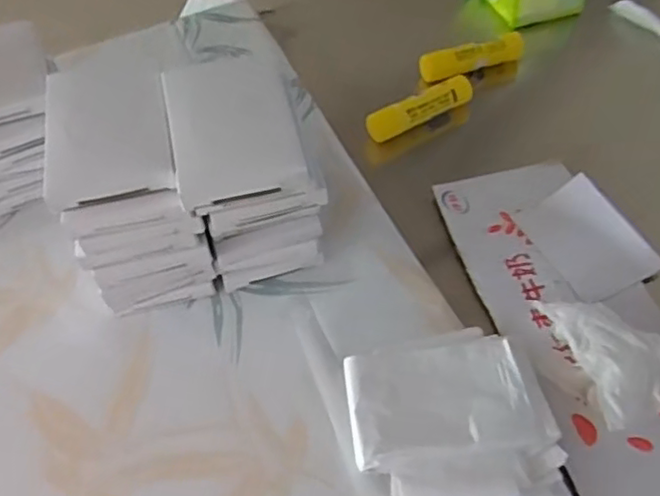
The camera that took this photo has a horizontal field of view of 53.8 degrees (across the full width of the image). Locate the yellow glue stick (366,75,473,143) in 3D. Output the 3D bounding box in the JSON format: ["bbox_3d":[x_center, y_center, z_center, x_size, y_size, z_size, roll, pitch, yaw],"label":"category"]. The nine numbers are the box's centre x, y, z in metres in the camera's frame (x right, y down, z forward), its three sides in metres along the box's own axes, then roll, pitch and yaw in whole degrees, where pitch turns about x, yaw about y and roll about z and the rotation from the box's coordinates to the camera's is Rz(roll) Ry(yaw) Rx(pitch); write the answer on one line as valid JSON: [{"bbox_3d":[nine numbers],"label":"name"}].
[{"bbox_3d":[0.093,-0.143,0.665,0.112,0.028,0.029,-21,53,-12],"label":"yellow glue stick"}]

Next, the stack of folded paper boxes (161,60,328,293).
[{"bbox_3d":[-0.060,-0.047,0.511,0.094,0.154,0.124,-13,52,-6],"label":"stack of folded paper boxes"}]

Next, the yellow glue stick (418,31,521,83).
[{"bbox_3d":[0.157,-0.212,0.713,0.113,0.023,0.029,-11,52,-4],"label":"yellow glue stick"}]

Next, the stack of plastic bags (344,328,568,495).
[{"bbox_3d":[0.086,0.123,0.457,0.135,0.016,0.137,-11,52,-4],"label":"stack of plastic bags"}]

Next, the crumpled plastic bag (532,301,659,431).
[{"bbox_3d":[0.204,0.074,0.484,0.073,0.039,0.113,-19,53,-10],"label":"crumpled plastic bag"}]

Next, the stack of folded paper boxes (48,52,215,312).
[{"bbox_3d":[-0.152,-0.036,0.507,0.093,0.159,0.123,-14,52,-6],"label":"stack of folded paper boxes"}]

